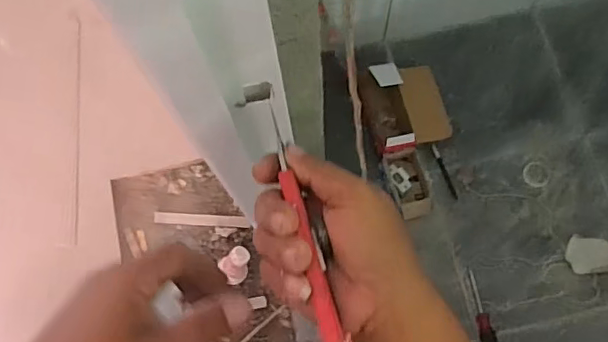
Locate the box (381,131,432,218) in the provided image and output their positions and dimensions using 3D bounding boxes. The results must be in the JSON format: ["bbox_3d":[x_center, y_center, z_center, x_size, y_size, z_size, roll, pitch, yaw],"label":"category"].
[{"bbox_3d":[0.240,0.013,1.313,0.093,0.049,0.194,-15,89,-3],"label":"box"}]

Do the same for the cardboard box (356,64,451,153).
[{"bbox_3d":[0.239,-0.153,1.321,0.186,0.064,0.207,-13,89,9],"label":"cardboard box"}]

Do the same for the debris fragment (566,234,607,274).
[{"bbox_3d":[0.659,0.195,1.276,0.111,0.005,0.083,9,76,4],"label":"debris fragment"}]

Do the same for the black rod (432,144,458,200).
[{"bbox_3d":[0.338,0.002,1.340,0.015,0.007,0.139,-19,76,-3],"label":"black rod"}]

